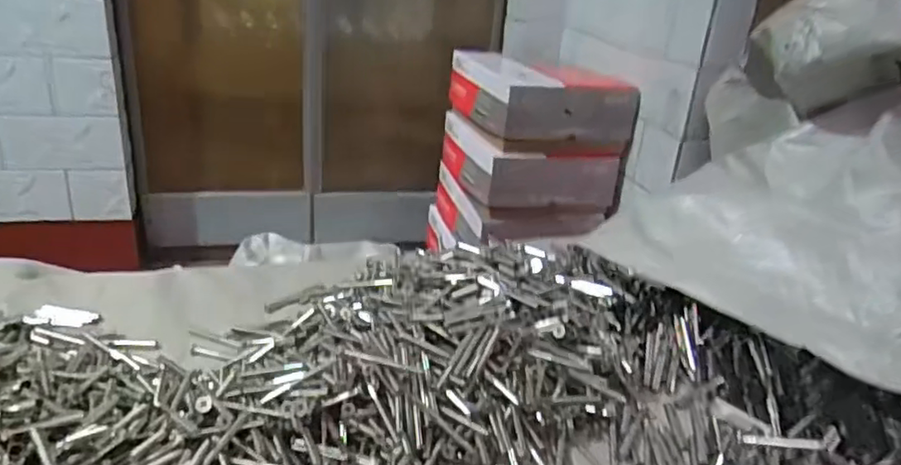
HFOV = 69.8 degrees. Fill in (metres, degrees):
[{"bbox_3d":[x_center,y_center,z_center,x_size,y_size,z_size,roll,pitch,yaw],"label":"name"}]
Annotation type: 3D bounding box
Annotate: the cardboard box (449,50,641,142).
[{"bbox_3d":[0.197,-0.322,1.491,0.333,0.112,0.362,-2,26,-13],"label":"cardboard box"}]

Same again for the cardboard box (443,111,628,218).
[{"bbox_3d":[0.173,-0.183,1.543,0.306,0.151,0.375,-4,27,-18],"label":"cardboard box"}]

